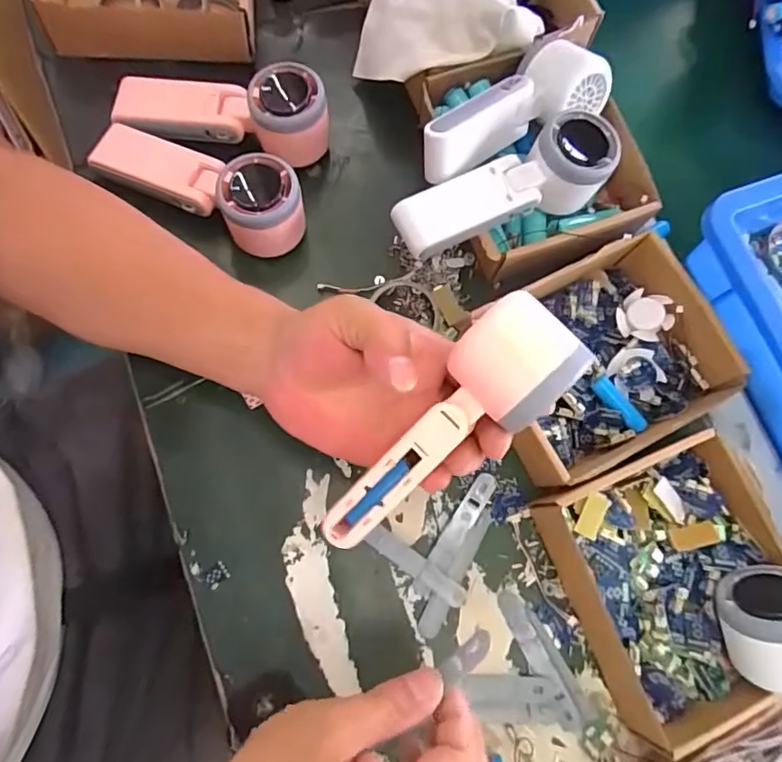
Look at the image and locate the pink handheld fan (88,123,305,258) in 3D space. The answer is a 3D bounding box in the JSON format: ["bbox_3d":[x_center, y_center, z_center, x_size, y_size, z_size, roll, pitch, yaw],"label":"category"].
[{"bbox_3d":[-0.143,-0.154,0.409,0.168,0.043,0.065,31,74,3],"label":"pink handheld fan"}]

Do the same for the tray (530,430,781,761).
[{"bbox_3d":[0.194,0.131,0.365,0.142,0.039,0.164,-19,78,-11],"label":"tray"}]

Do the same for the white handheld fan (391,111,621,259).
[{"bbox_3d":[0.086,-0.137,0.399,0.171,0.040,0.058,-28,80,-12],"label":"white handheld fan"}]

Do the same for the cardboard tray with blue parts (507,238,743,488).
[{"bbox_3d":[0.155,-0.017,0.408,0.167,0.045,0.141,-23,79,-11],"label":"cardboard tray with blue parts"}]

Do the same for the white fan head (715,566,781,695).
[{"bbox_3d":[0.249,0.155,0.330,0.060,0.087,0.052,-33,108,-27],"label":"white fan head"}]

